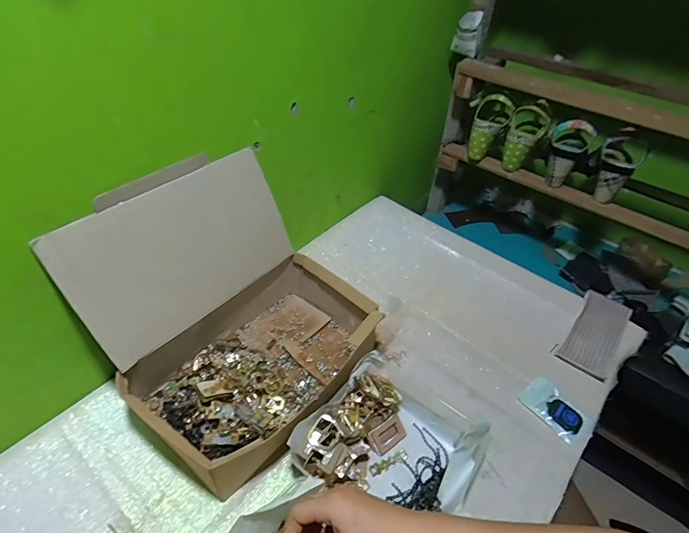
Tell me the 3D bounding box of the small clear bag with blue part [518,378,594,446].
[{"bbox_3d":[0.336,0.222,0.637,0.066,0.023,0.103,-29,54,-29],"label":"small clear bag with blue part"}]

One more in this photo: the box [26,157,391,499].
[{"bbox_3d":[-0.142,0.062,0.570,0.306,0.282,0.328,33,52,25],"label":"box"}]

